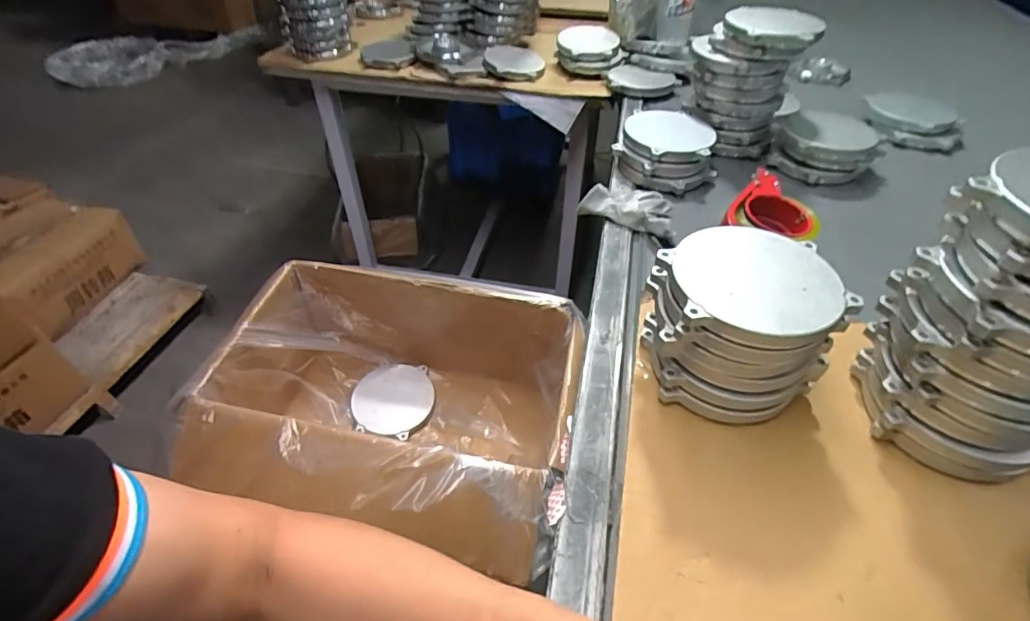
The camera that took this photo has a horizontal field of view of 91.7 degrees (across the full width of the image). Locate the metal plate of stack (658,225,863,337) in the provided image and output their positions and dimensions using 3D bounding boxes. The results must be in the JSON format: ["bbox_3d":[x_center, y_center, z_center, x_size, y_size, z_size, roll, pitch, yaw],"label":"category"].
[{"bbox_3d":[0.195,-0.028,0.407,0.131,0.014,0.128,2,45,-2],"label":"metal plate of stack"}]

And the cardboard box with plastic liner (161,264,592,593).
[{"bbox_3d":[-0.158,0.134,0.710,0.443,0.204,0.331,9,45,6],"label":"cardboard box with plastic liner"}]

